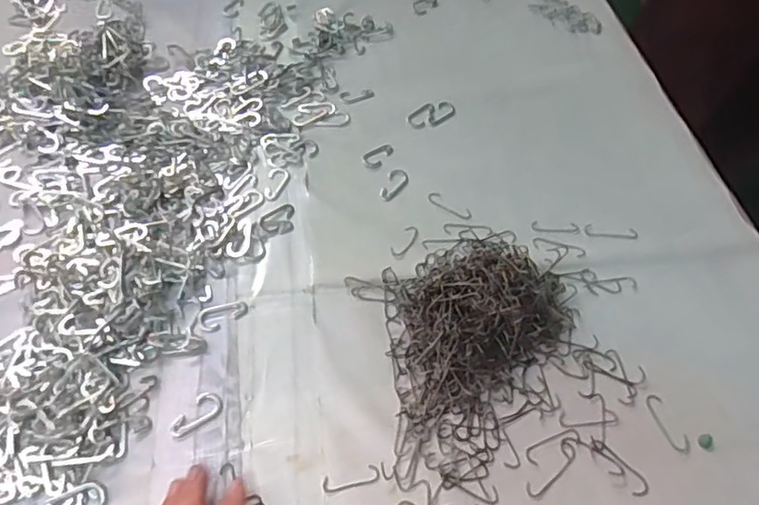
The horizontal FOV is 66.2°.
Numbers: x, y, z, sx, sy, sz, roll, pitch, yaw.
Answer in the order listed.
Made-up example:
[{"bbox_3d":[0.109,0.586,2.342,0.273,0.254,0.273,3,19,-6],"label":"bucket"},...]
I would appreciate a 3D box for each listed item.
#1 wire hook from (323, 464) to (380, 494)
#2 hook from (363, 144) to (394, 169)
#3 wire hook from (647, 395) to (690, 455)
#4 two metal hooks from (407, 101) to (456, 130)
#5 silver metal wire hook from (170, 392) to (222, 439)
[{"bbox_3d":[-0.018,0.145,0.374,0.037,0.004,0.011,-10,56,-11],"label":"wire hook"},{"bbox_3d":[0.000,-0.091,0.540,0.033,0.004,0.020,-30,62,-22],"label":"hook"},{"bbox_3d":[0.202,0.120,0.409,0.013,0.004,0.043,-15,57,-14],"label":"wire hook"},{"bbox_3d":[0.052,-0.138,0.578,0.051,0.004,0.028,-23,60,-19],"label":"two metal hooks"},{"bbox_3d":[-0.124,0.108,0.391,0.037,0.004,0.019,-34,64,-24],"label":"silver metal wire hook"}]

